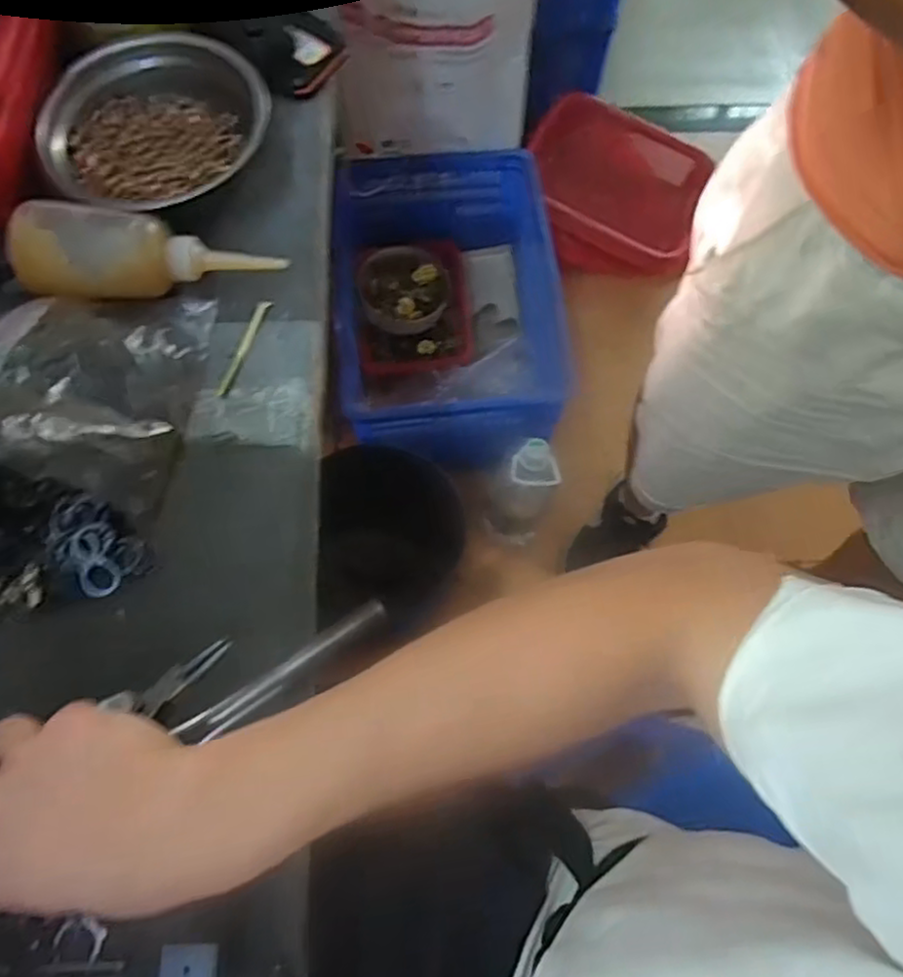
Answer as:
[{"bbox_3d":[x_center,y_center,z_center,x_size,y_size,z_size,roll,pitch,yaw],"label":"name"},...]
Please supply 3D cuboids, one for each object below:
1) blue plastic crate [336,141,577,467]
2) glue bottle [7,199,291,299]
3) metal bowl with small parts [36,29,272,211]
[{"bbox_3d":[0.002,-0.299,1.222,0.347,0.236,0.518,-2,70,-2],"label":"blue plastic crate"},{"bbox_3d":[-0.210,-0.156,0.485,0.174,0.057,0.058,5,70,1],"label":"glue bottle"},{"bbox_3d":[-0.225,-0.275,0.519,0.155,0.060,0.144,0,70,-1],"label":"metal bowl with small parts"}]

